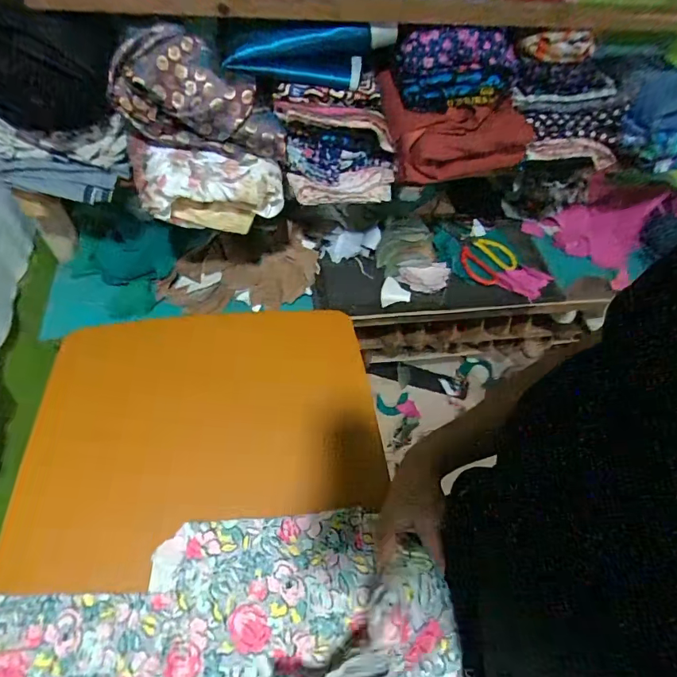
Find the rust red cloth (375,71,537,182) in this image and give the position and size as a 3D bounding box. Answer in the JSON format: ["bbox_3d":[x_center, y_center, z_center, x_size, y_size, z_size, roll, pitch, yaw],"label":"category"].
[{"bbox_3d":[0.179,-0.307,0.691,0.244,0.136,0.040,5,25,-12],"label":"rust red cloth"}]

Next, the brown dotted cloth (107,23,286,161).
[{"bbox_3d":[-0.186,-0.327,0.607,0.209,0.137,0.075,-4,55,-7],"label":"brown dotted cloth"}]

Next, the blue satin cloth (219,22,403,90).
[{"bbox_3d":[-0.036,-0.395,0.618,0.235,0.072,0.034,-7,56,-9],"label":"blue satin cloth"}]

